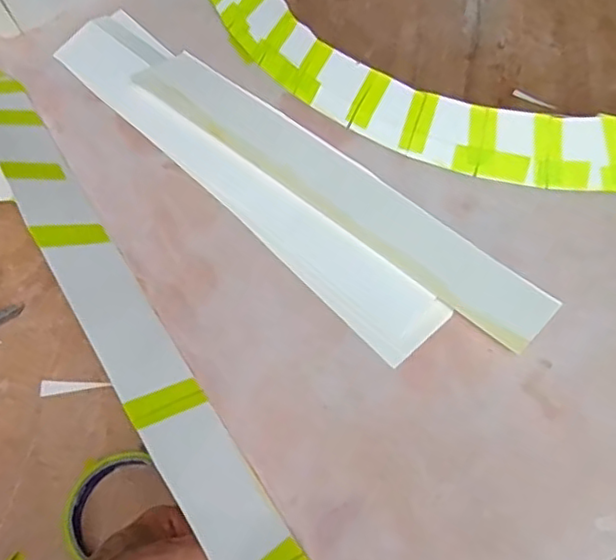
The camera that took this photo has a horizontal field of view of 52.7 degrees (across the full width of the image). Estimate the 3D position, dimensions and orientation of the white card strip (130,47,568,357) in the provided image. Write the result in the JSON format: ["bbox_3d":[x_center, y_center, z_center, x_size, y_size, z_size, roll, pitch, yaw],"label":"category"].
[{"bbox_3d":[0.014,-0.068,0.423,0.332,0.011,0.046,38,72,18],"label":"white card strip"}]

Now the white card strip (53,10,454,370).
[{"bbox_3d":[-0.053,-0.084,0.435,0.061,0.008,0.366,-43,69,-12],"label":"white card strip"}]

